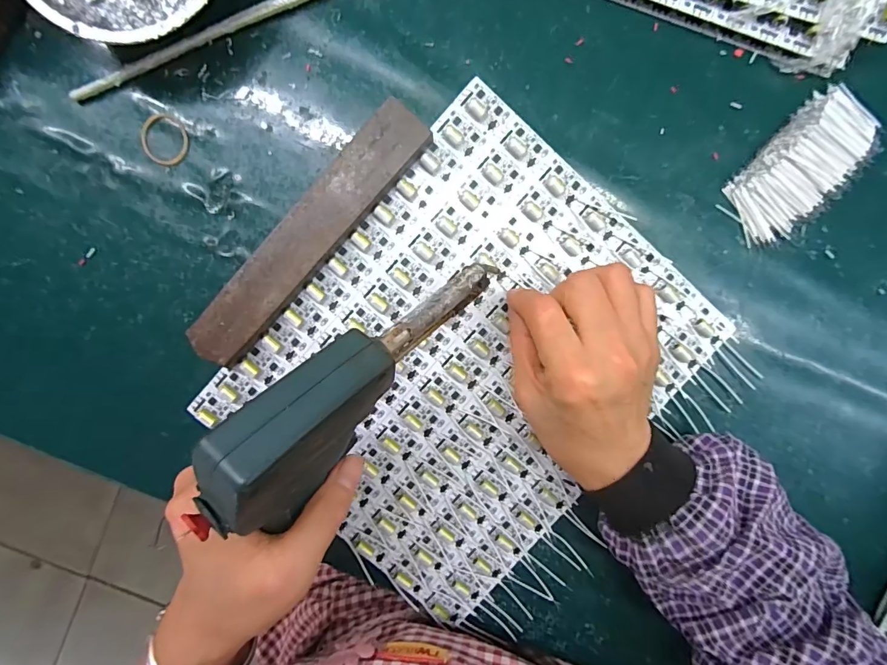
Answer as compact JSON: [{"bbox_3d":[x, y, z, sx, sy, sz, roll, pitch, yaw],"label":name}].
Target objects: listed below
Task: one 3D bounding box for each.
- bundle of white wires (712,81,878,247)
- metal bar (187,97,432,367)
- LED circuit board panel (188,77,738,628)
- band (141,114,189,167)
[{"bbox_3d":[0.235,-0.110,0.281,0.051,0.012,0.107,42,93,-5],"label":"bundle of white wires"},{"bbox_3d":[-0.086,-0.060,0.275,0.035,0.017,0.196,42,93,-5],"label":"metal bar"},{"bbox_3d":[0.017,0.026,0.292,0.238,0.009,0.285,42,93,-5],"label":"LED circuit board panel"},{"bbox_3d":[-0.178,-0.123,0.275,0.029,0.004,0.031,0,96,-2],"label":"band"}]

